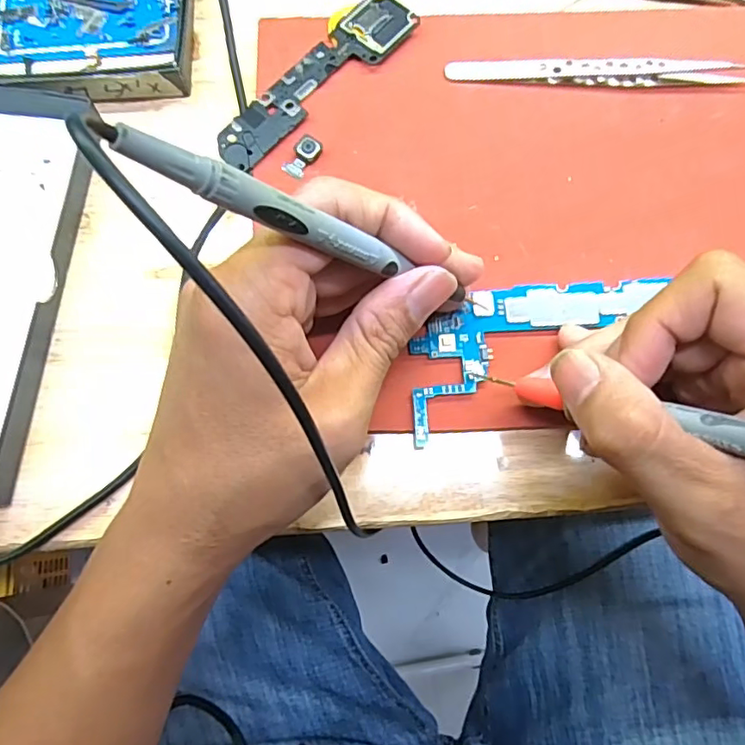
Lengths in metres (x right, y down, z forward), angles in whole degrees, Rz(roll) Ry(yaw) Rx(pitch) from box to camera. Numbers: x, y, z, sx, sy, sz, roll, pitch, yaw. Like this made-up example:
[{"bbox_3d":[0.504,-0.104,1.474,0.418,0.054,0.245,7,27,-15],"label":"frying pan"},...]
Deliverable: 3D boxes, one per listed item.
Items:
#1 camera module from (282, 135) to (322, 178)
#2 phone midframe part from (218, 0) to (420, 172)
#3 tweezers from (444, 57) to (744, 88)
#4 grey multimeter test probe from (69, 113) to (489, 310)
[{"bbox_3d":[-0.030,-0.095,0.247,0.011,0.004,0.020,32,79,8],"label":"camera module"},{"bbox_3d":[-0.026,-0.132,0.257,0.107,0.005,0.026,-43,80,-8],"label":"phone midframe part"},{"bbox_3d":[0.100,-0.135,0.254,0.131,0.009,0.009,2,77,1],"label":"tweezers"},{"bbox_3d":[-0.007,-0.038,0.170,0.007,0.156,0.008,-13,73,39],"label":"grey multimeter test probe"}]

